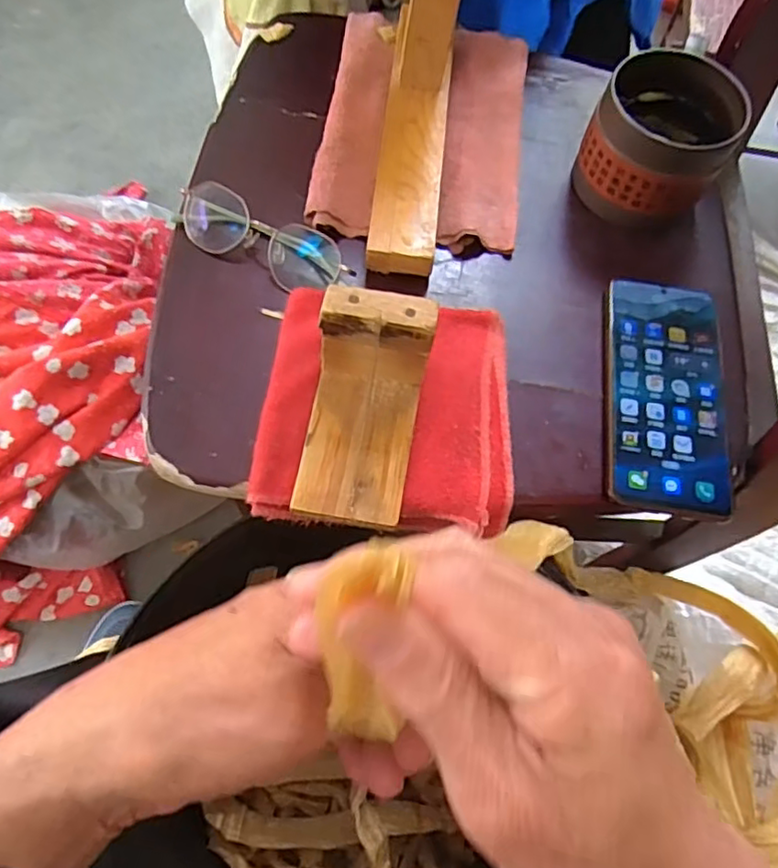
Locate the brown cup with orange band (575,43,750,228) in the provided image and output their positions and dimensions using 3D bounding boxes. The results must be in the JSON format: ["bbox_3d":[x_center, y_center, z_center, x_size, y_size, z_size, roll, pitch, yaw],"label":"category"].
[{"bbox_3d":[0.190,-0.208,0.447,0.099,0.080,0.093,1,67,-3],"label":"brown cup with orange band"}]

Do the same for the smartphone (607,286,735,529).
[{"bbox_3d":[0.180,-0.028,0.402,0.075,0.008,0.161,8,67,0],"label":"smartphone"}]

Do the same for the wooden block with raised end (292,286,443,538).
[{"bbox_3d":[-0.012,-0.013,0.335,0.065,0.068,0.109,11,67,1],"label":"wooden block with raised end"}]

